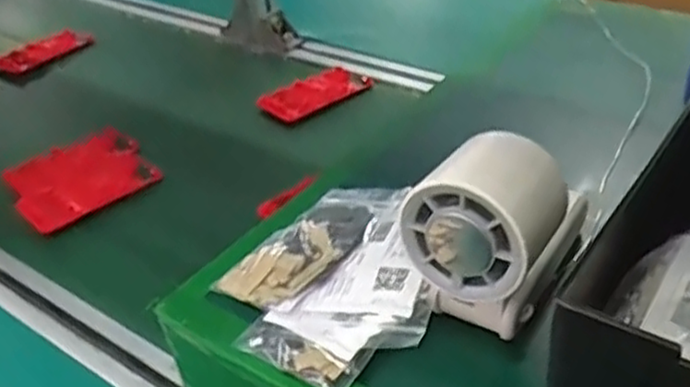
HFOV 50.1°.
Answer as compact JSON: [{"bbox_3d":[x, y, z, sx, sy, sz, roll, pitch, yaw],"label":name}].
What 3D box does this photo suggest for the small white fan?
[{"bbox_3d":[0.070,0.016,0.346,0.064,0.093,0.066,17,41,29],"label":"small white fan"}]

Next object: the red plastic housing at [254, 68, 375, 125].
[{"bbox_3d":[-0.026,-0.107,0.790,0.126,0.018,0.058,-24,39,-22],"label":"red plastic housing"}]

